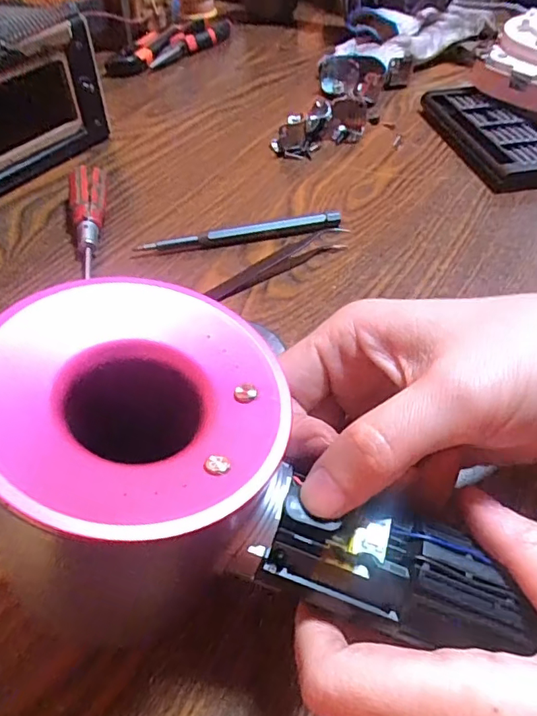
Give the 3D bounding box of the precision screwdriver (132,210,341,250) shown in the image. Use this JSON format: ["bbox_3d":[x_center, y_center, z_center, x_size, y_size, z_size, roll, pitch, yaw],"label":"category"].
[{"bbox_3d":[-0.018,-0.084,0.344,0.135,0.013,0.010,-8,47,-7],"label":"precision screwdriver"}]

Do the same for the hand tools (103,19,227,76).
[{"bbox_3d":[-0.117,-0.365,0.608,0.058,0.023,0.184,23,51,21],"label":"hand tools"}]

